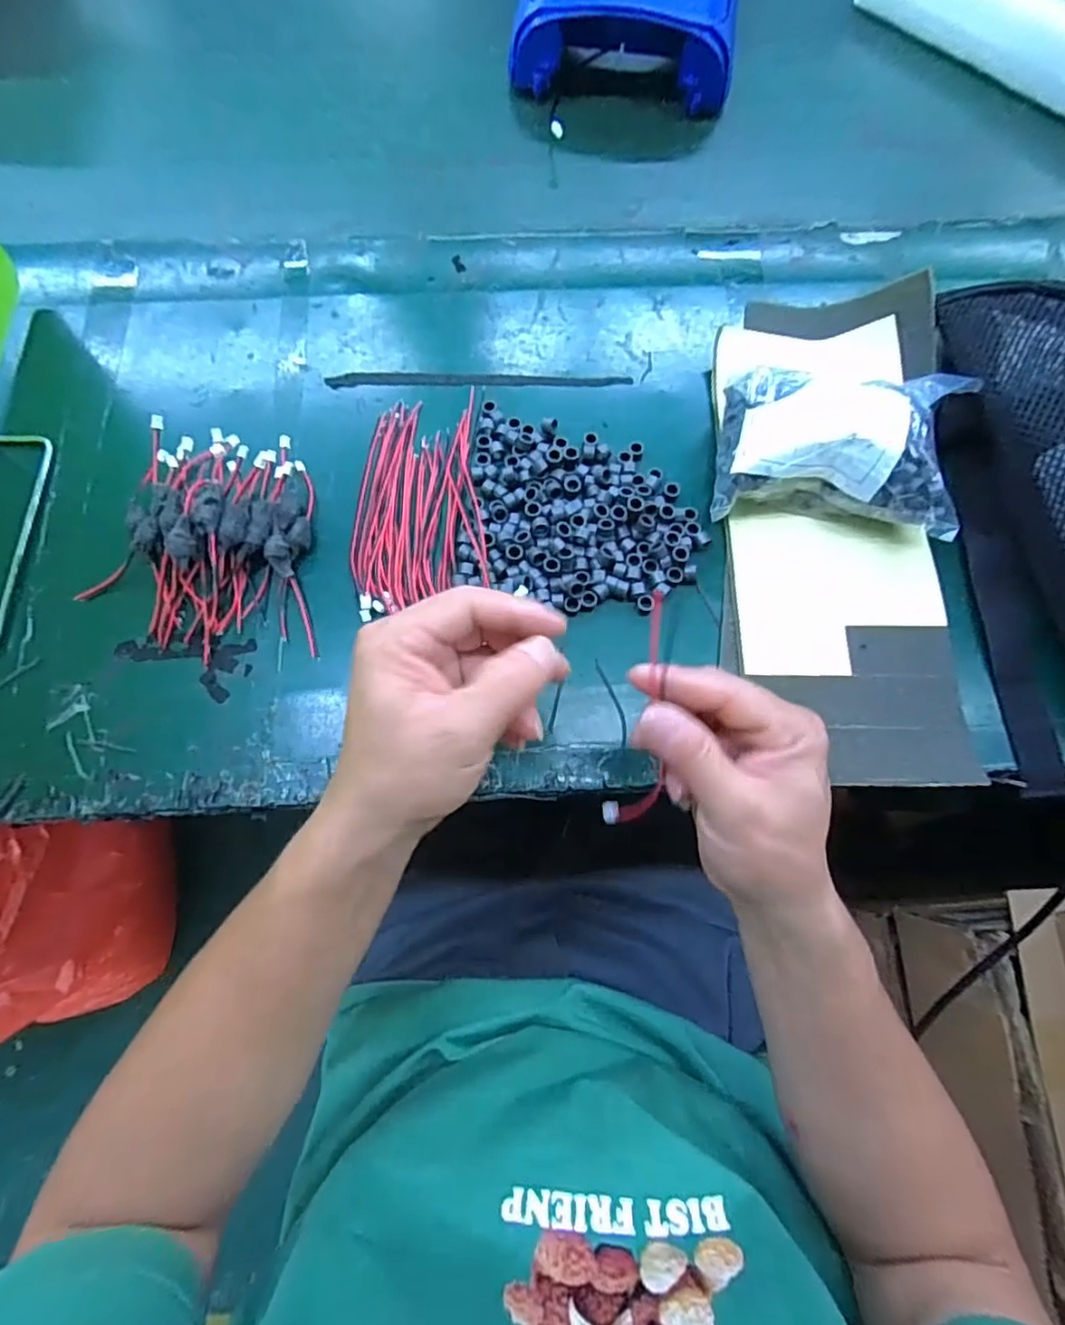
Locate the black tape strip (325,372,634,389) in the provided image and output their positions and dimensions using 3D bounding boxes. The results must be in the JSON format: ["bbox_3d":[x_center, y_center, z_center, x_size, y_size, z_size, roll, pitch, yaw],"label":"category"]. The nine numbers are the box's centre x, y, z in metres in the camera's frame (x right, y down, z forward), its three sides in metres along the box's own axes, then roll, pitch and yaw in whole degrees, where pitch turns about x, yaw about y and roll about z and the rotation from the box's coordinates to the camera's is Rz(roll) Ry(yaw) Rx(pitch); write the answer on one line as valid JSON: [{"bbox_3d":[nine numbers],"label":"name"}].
[{"bbox_3d":[-0.035,-0.191,0.425,0.202,0.004,0.012,-1,73,-1],"label":"black tape strip"}]

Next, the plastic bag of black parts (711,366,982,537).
[{"bbox_3d":[0.179,-0.126,0.374,0.134,0.056,0.093,8,73,2],"label":"plastic bag of black parts"}]

